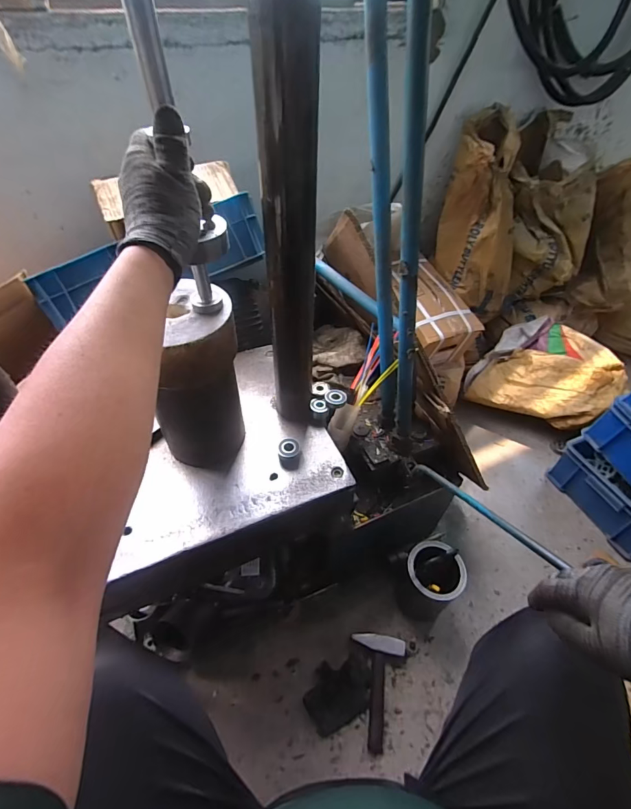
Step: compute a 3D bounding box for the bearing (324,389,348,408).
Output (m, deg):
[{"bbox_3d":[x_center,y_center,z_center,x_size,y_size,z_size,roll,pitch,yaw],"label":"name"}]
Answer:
[{"bbox_3d":[0.036,-0.012,0.700,0.038,0.013,0.037,3,48,1],"label":"bearing"}]

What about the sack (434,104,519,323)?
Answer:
[{"bbox_3d":[0.506,-0.549,1.191,0.209,0.580,0.150,-14,24,-14],"label":"sack"}]

